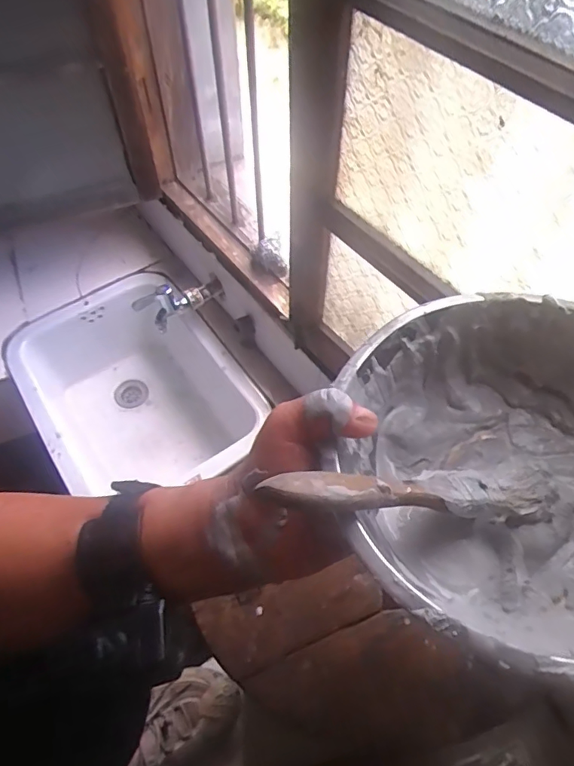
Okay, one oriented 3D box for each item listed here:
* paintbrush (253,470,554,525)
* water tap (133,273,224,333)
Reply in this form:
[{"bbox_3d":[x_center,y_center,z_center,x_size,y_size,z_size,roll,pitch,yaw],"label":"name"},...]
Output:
[{"bbox_3d":[0.066,0.054,0.251,0.162,0.011,0.025,8,47,-23],"label":"paintbrush"},{"bbox_3d":[-0.200,-0.144,0.942,0.169,0.101,0.048,-25,52,-38],"label":"water tap"}]

